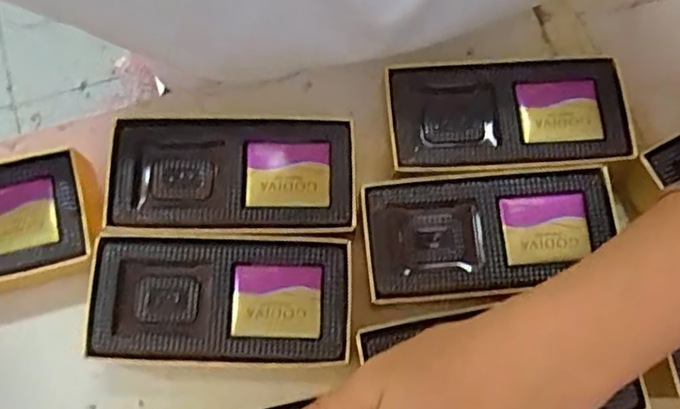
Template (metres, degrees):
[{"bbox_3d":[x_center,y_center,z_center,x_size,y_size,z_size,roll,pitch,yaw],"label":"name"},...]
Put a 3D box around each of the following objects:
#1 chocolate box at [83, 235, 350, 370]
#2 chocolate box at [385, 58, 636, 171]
[{"bbox_3d":[-0.053,0.045,0.298,0.113,0.033,0.056,1,71,0],"label":"chocolate box"},{"bbox_3d":[0.081,-0.041,0.325,0.113,0.031,0.056,-1,71,0],"label":"chocolate box"}]

